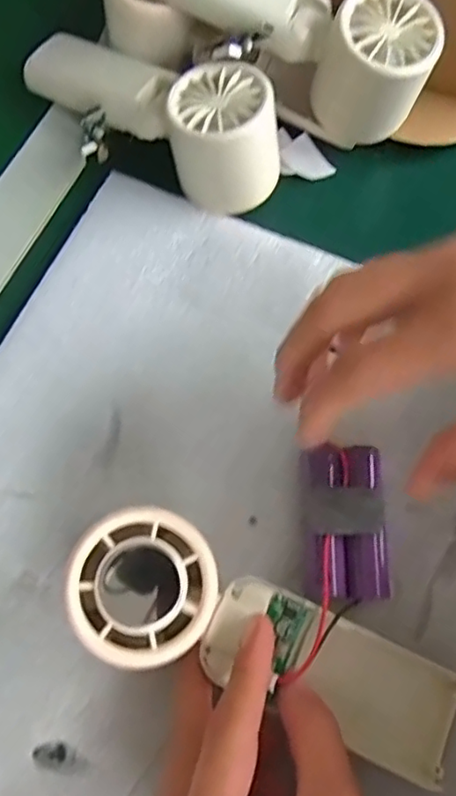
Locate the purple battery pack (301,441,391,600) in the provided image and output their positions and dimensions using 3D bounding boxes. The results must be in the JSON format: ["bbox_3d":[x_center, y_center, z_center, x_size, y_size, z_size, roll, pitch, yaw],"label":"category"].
[{"bbox_3d":[0.050,0.055,0.269,0.034,0.024,0.063,-1,71,0],"label":"purple battery pack"}]

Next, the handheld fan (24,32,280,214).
[{"bbox_3d":[-0.043,-0.158,0.327,0.176,0.049,0.062,31,74,10],"label":"handheld fan"}]

